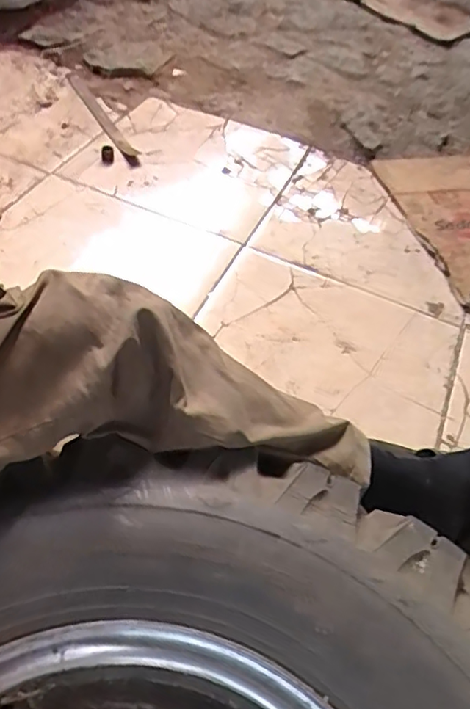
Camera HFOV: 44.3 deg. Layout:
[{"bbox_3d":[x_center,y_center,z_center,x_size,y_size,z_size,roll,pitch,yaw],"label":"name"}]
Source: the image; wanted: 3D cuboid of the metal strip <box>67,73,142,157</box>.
[{"bbox_3d":[-0.265,-0.474,1.137,0.026,0.006,0.292,-28,64,-19],"label":"metal strip"}]

